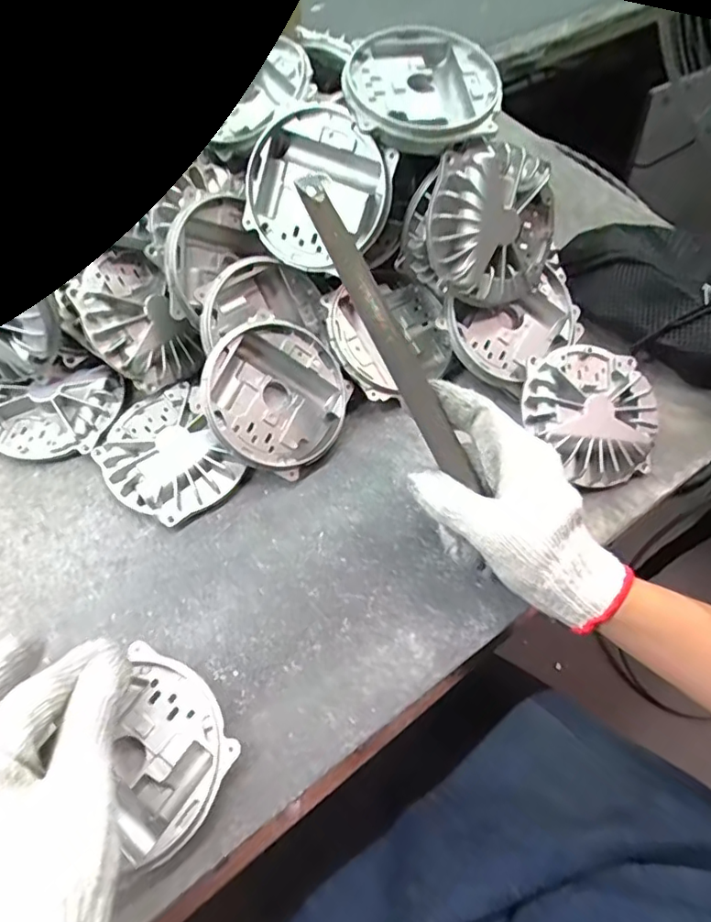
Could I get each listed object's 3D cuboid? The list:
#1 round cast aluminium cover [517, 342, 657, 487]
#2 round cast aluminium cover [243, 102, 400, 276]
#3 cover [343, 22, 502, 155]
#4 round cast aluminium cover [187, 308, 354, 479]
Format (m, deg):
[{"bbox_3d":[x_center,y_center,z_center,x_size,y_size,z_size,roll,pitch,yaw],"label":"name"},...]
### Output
[{"bbox_3d":[0.179,-0.036,0.432,0.102,0.028,0.106,3,74,-10],"label":"round cast aluminium cover"},{"bbox_3d":[-0.029,-0.199,0.415,0.103,0.106,0.024,36,22,4],"label":"round cast aluminium cover"},{"bbox_3d":[0.046,-0.262,0.395,0.103,0.027,0.108,1,61,-1],"label":"cover"},{"bbox_3d":[-0.060,-0.048,0.421,0.107,0.017,0.106,2,86,-28],"label":"round cast aluminium cover"}]

